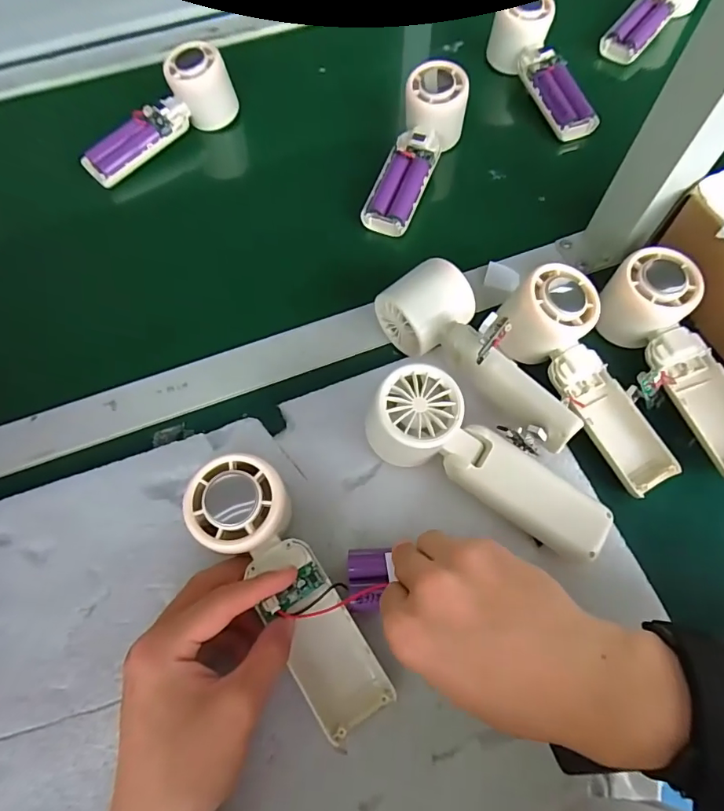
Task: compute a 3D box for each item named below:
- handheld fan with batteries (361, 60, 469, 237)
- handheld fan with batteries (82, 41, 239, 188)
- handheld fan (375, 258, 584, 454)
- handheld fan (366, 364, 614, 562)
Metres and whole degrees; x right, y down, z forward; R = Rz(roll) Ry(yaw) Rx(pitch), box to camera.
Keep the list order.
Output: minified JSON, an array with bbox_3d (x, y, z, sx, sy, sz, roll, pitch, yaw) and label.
[{"bbox_3d":[0.049,-0.231,0.439,0.052,0.038,0.165,22,84,10],"label":"handheld fan with batteries"},{"bbox_3d":[-0.198,-0.280,0.463,0.042,0.062,0.163,42,73,17],"label":"handheld fan with batteries"},{"bbox_3d":[0.082,-0.032,0.336,0.055,0.054,0.157,-36,70,-14],"label":"handheld fan"},{"bbox_3d":[0.078,0.036,0.309,0.161,0.050,0.053,33,72,0],"label":"handheld fan"}]

